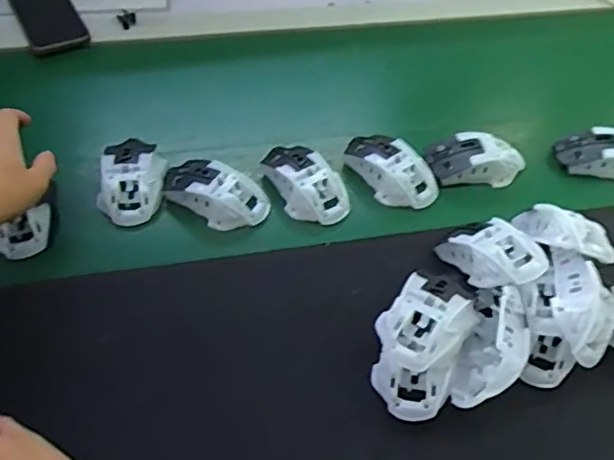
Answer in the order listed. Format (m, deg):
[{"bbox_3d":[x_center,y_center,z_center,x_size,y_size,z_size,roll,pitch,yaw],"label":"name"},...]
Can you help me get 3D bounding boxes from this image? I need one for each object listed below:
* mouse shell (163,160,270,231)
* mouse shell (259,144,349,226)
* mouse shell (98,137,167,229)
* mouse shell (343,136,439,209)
[{"bbox_3d":[-0.097,-0.036,0.645,0.115,0.047,0.061,19,51,11],"label":"mouse shell"},{"bbox_3d":[-0.004,-0.051,0.662,0.115,0.038,0.069,38,57,24],"label":"mouse shell"},{"bbox_3d":[-0.183,-0.054,0.648,0.064,0.039,0.096,1,50,-5],"label":"mouse shell"},{"bbox_3d":[0.090,-0.068,0.676,0.114,0.037,0.066,33,55,21],"label":"mouse shell"}]

